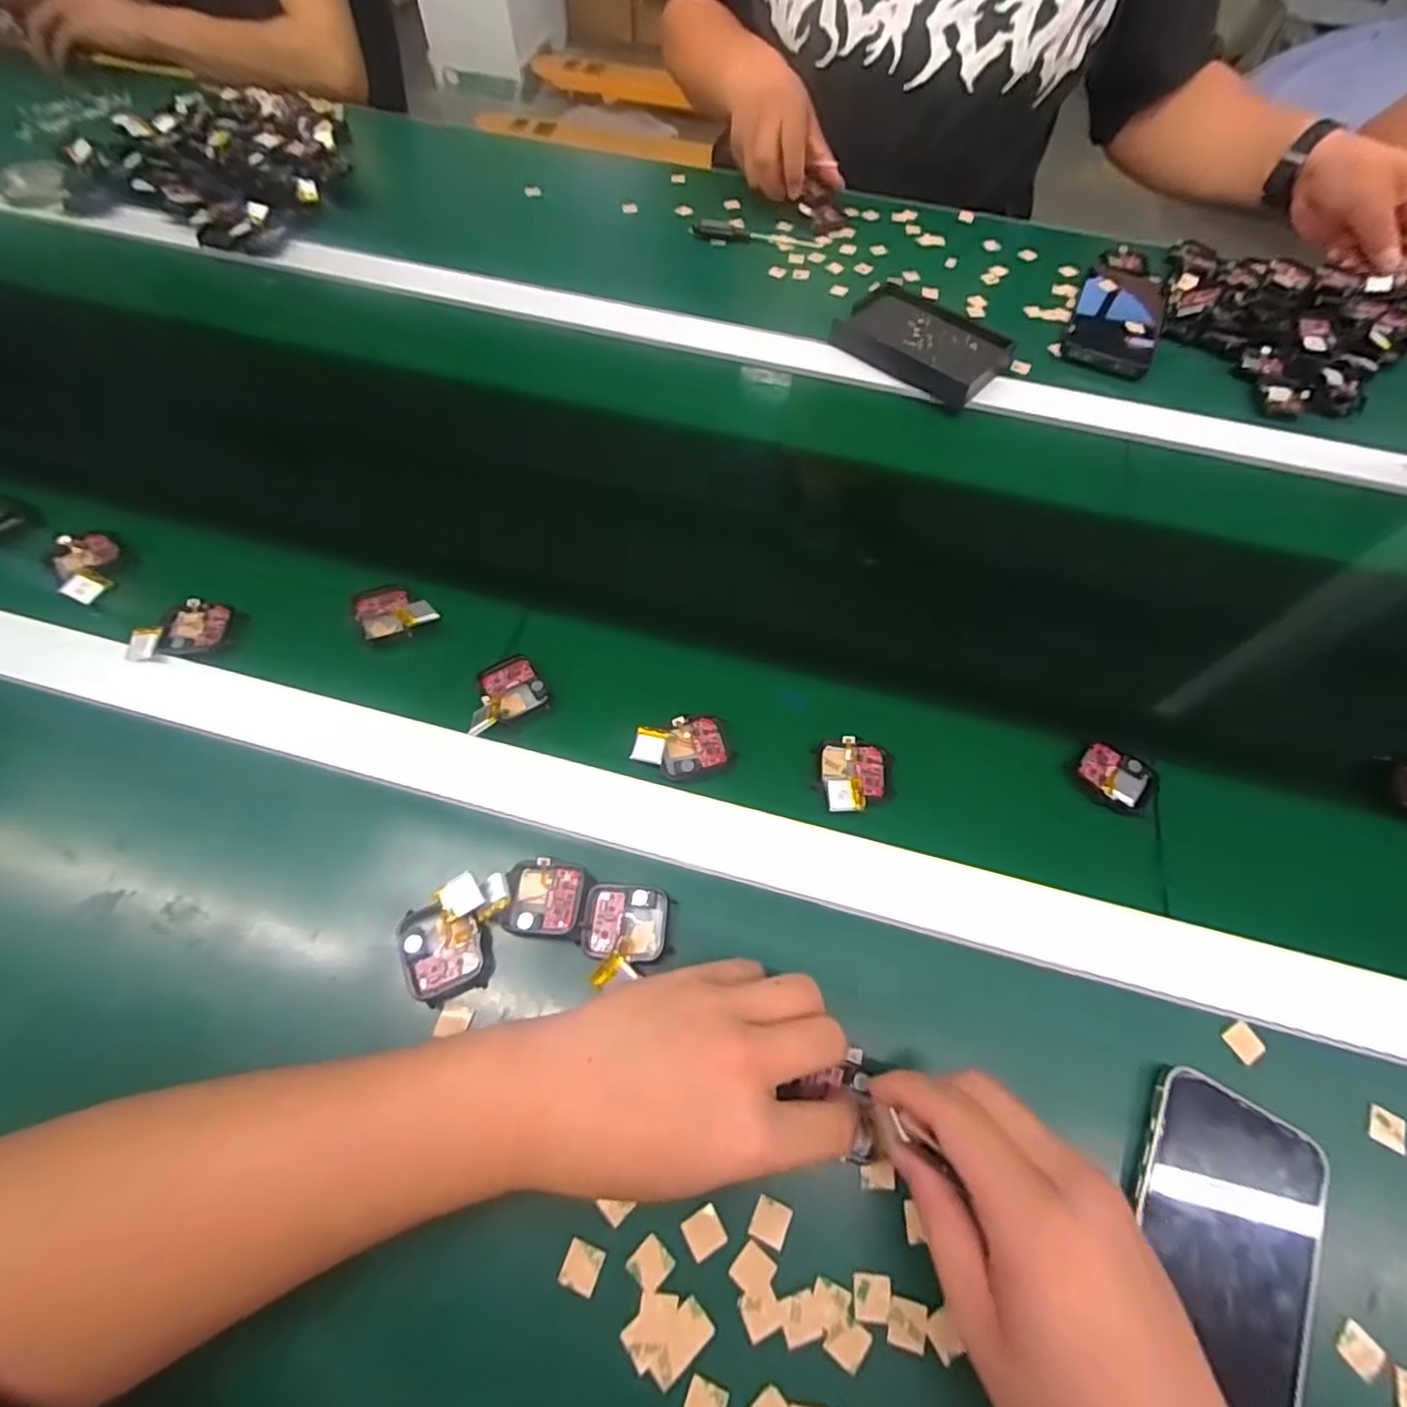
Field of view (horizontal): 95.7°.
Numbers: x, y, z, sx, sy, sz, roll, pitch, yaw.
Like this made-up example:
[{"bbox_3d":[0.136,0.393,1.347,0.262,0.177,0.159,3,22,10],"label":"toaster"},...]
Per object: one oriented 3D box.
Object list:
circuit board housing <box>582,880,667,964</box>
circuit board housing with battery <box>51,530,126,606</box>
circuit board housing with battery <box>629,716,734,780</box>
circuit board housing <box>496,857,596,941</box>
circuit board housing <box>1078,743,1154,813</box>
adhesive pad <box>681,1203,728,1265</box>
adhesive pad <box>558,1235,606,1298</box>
[{"bbox_3d":[-0.039,0.112,0.327,0.042,0.010,0.036,6,62,1],"label":"circuit board housing"},{"bbox_3d":[-0.406,-0.089,0.418,0.023,0.026,0.068,-10,63,-7],"label":"circuit board housing with battery"},{"bbox_3d":[-0.013,0.026,0.375,0.055,0.014,0.035,-17,64,-11],"label":"circuit board housing with battery"},{"bbox_3d":[-0.082,0.100,0.328,0.044,0.006,0.038,10,62,3],"label":"circuit board housing"},{"bbox_3d":[0.246,0.044,0.379,0.041,0.005,0.038,30,65,13],"label":"circuit board housing"},{"bbox_3d":[0.000,0.229,0.276,0.016,0.004,0.017,-25,66,-14],"label":"adhesive pad"},{"bbox_3d":[-0.051,0.238,0.269,0.016,0.004,0.016,20,63,9],"label":"adhesive pad"}]

